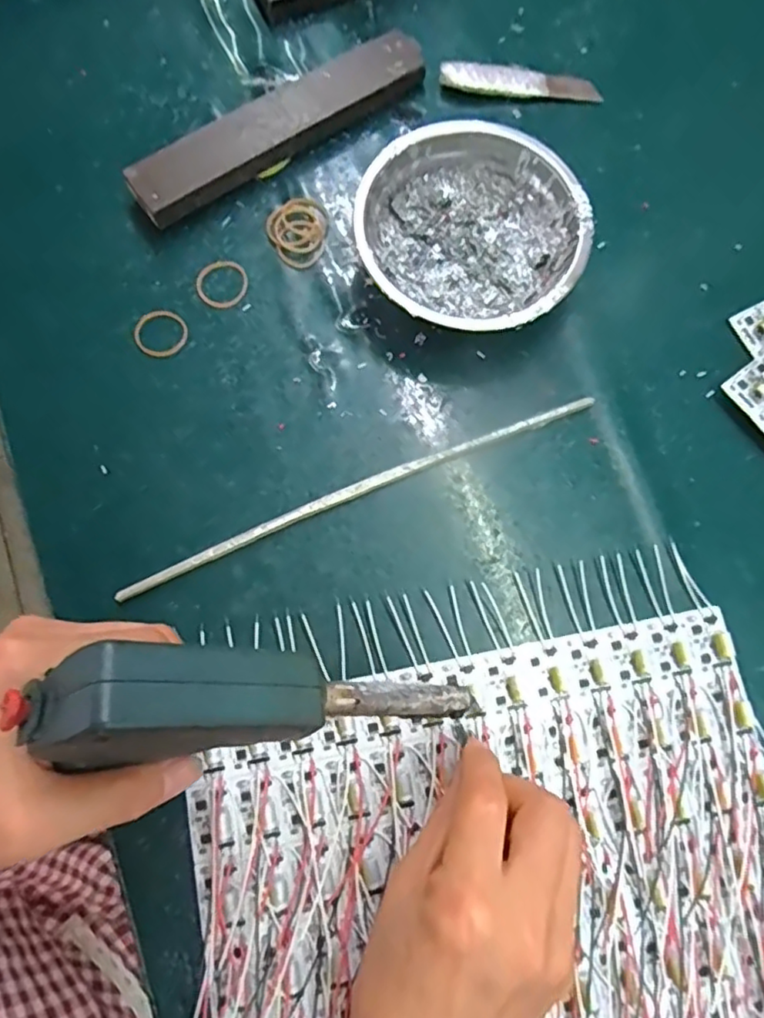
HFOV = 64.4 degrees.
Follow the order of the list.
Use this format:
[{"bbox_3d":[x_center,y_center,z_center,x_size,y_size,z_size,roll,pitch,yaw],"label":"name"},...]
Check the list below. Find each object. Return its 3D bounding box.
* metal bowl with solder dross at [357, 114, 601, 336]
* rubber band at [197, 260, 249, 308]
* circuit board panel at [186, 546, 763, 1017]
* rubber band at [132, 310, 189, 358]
[{"bbox_3d":[0.051,-0.154,0.348,0.123,0.042,0.123,0,78,0],"label":"metal bowl with solder dross"},{"bbox_3d":[-0.095,-0.135,0.362,0.031,0.004,0.030,-37,81,-8],"label":"rubber band"},{"bbox_3d":[0.065,0.209,0.285,0.299,0.015,0.349,-10,78,-3],"label":"circuit board panel"},{"bbox_3d":[-0.130,-0.103,0.355,0.031,0.004,0.030,0,78,0],"label":"rubber band"}]

